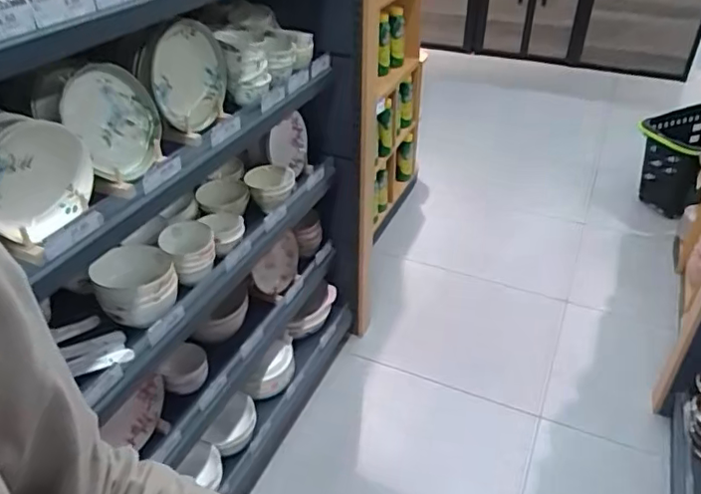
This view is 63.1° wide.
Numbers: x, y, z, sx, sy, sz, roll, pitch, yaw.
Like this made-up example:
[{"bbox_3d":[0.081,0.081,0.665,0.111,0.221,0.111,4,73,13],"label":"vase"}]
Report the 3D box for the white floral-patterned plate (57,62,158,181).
[{"bbox_3d":[-0.400,-0.220,0.995,0.032,0.188,0.172,-10,22,40],"label":"white floral-patterned plate"}]

